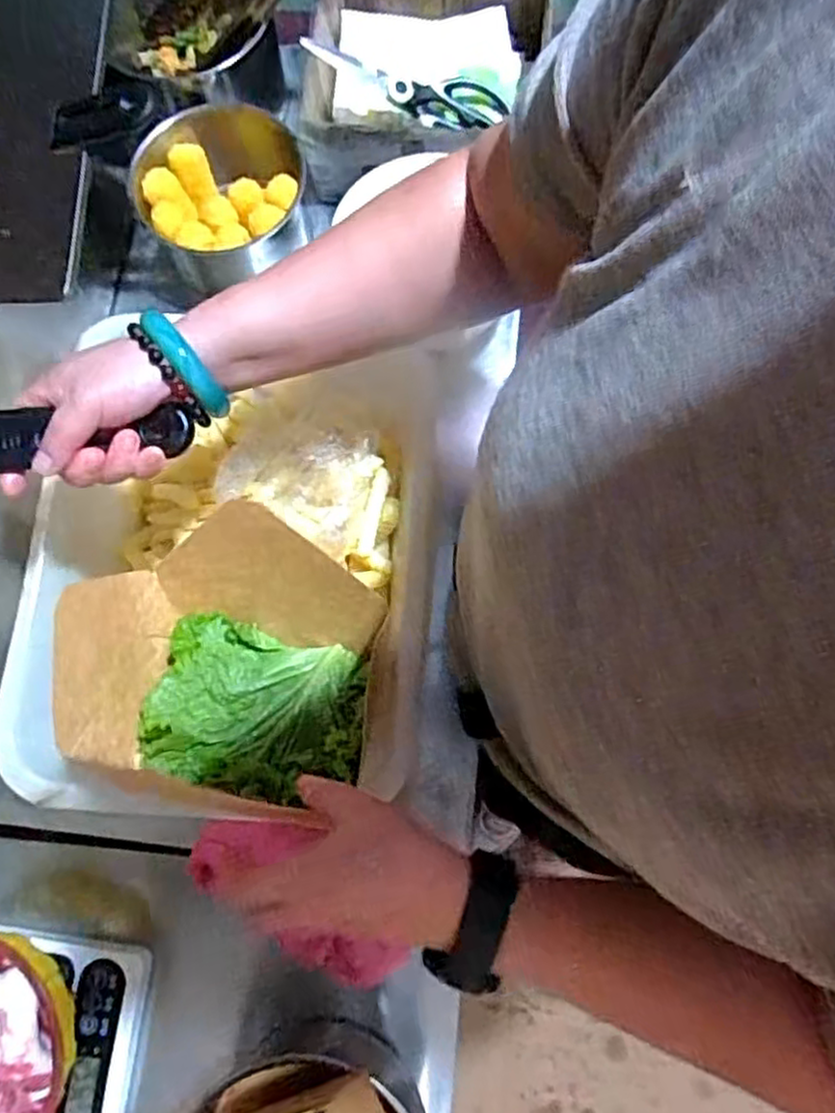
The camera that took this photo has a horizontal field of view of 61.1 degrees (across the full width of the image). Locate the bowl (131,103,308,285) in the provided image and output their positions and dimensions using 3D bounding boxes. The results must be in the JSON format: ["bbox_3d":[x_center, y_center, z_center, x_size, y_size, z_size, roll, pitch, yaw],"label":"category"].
[{"bbox_3d":[-0.168,-0.326,0.648,0.147,0.070,0.156,0,76,2],"label":"bowl"}]

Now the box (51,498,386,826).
[{"bbox_3d":[-0.126,0.070,0.472,0.183,0.094,0.175,4,77,3],"label":"box"}]

